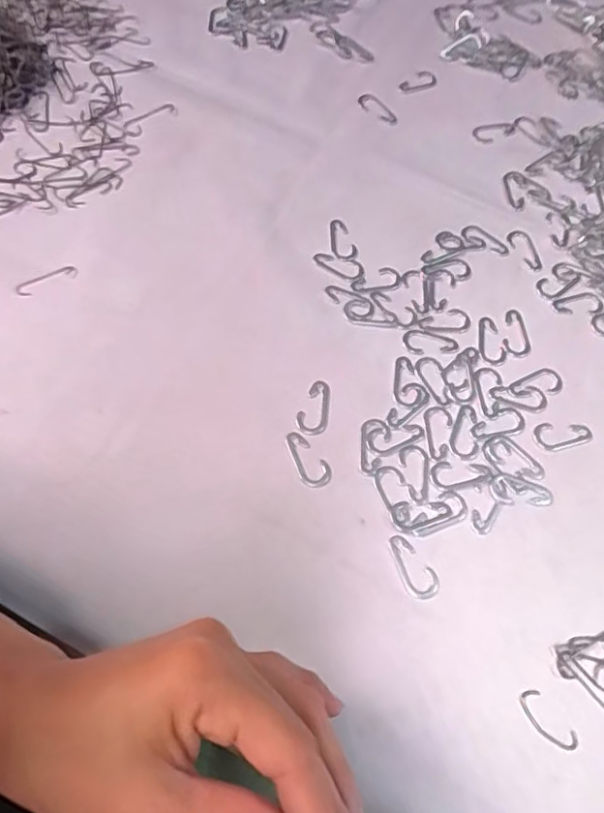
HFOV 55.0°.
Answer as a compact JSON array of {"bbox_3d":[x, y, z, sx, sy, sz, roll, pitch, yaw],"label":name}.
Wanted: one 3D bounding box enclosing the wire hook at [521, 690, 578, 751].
[{"bbox_3d":[0.125,0.160,0.294,0.014,0.004,0.033,-37,72,-17],"label":"wire hook"}]

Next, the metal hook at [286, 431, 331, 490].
[{"bbox_3d":[0.005,0.031,0.348,0.019,0.004,0.036,-17,68,-10],"label":"metal hook"}]

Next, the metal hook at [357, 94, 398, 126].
[{"bbox_3d":[0.063,-0.245,0.478,0.036,0.004,0.022,26,61,-6],"label":"metal hook"}]

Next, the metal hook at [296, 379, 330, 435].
[{"bbox_3d":[0.008,0.000,0.361,0.019,0.004,0.036,6,65,0],"label":"metal hook"}]

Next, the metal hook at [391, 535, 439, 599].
[{"bbox_3d":[0.064,0.089,0.326,0.019,0.004,0.037,-16,67,-10],"label":"metal hook"}]

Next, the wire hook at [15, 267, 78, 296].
[{"bbox_3d":[-0.171,-0.085,0.388,0.041,0.004,0.010,-25,69,-13],"label":"wire hook"}]

